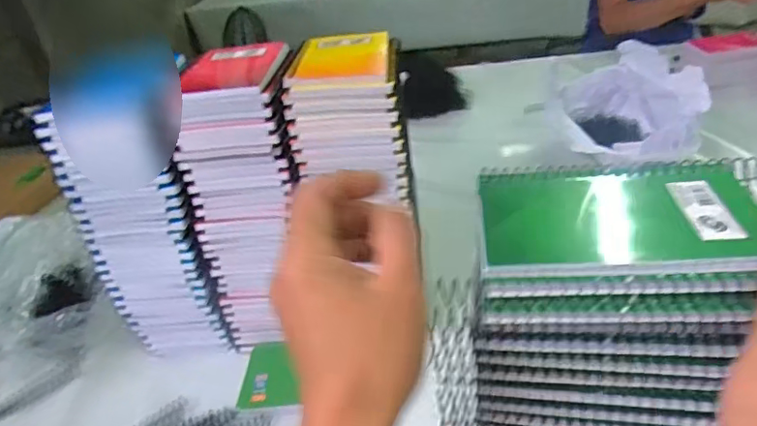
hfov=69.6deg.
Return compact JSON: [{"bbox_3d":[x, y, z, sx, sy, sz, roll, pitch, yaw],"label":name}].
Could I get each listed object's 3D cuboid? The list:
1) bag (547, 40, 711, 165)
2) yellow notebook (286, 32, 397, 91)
[{"bbox_3d":[0.367,-0.165,0.839,0.198,0.124,0.232,3,34,16],"label":"bag"},{"bbox_3d":[-0.028,-0.133,0.472,0.086,0.008,0.126,1,34,2],"label":"yellow notebook"}]

